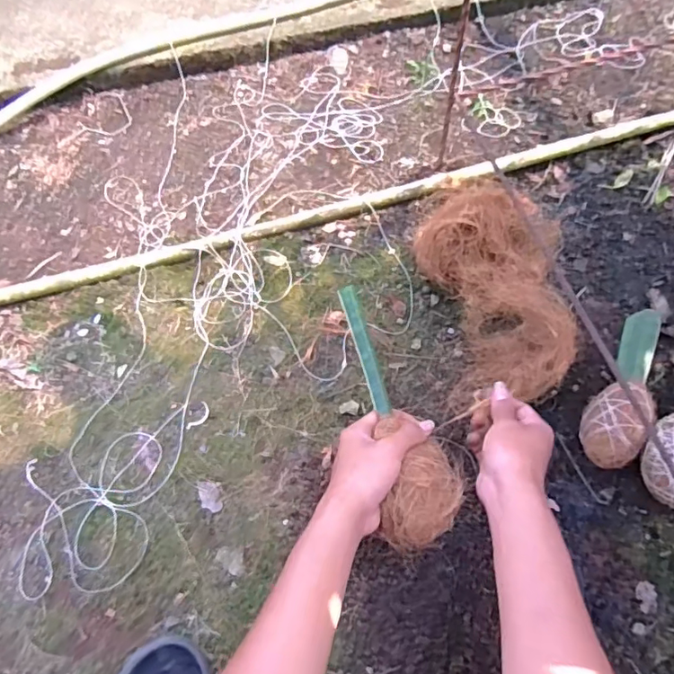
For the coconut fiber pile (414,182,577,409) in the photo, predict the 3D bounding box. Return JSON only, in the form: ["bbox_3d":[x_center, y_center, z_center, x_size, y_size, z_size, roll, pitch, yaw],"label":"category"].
[{"bbox_3d":[0.202,-0.053,0.667,0.149,0.111,0.259,-8,63,-2],"label":"coconut fiber pile"}]

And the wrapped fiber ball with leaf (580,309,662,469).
[{"bbox_3d":[0.358,0.059,0.654,0.062,0.069,0.220,30,68,16],"label":"wrapped fiber ball with leaf"}]

